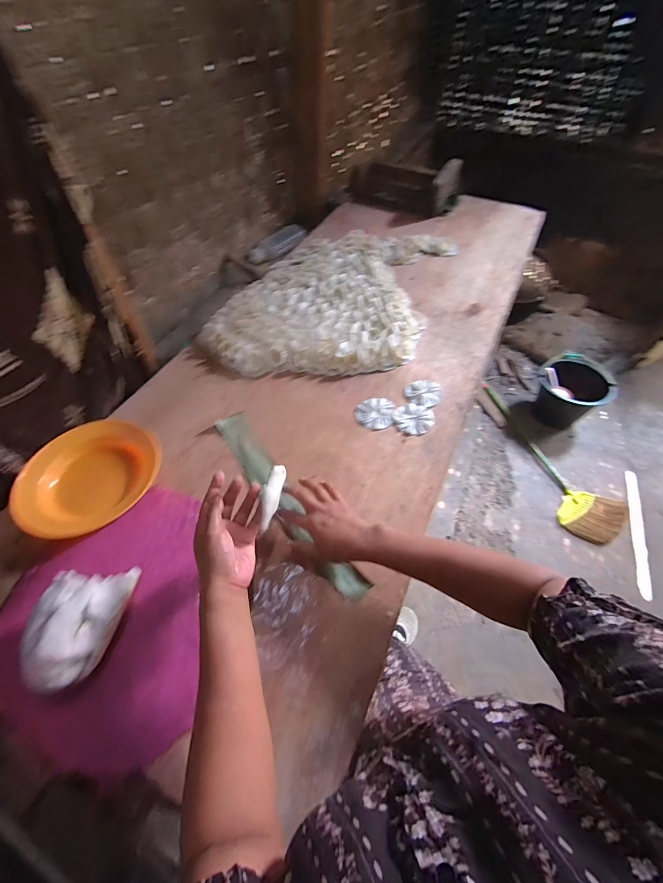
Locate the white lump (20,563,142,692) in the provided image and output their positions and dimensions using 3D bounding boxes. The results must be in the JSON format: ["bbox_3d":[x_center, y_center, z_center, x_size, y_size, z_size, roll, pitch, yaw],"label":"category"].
[{"bbox_3d":[-0.321,0.231,0.439,0.084,0.082,0.142,7,57,4],"label":"white lump"}]

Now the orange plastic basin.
[{"bbox_3d":[-0.421,0.053,0.594,0.201,0.039,0.217,0,57,0],"label":"orange plastic basin"}]

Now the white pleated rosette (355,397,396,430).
[{"bbox_3d":[0.090,-0.060,0.707,0.076,0.006,0.079,0,57,0],"label":"white pleated rosette"}]

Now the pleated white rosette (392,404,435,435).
[{"bbox_3d":[0.169,-0.047,0.699,0.080,0.006,0.073,0,57,0],"label":"pleated white rosette"}]

